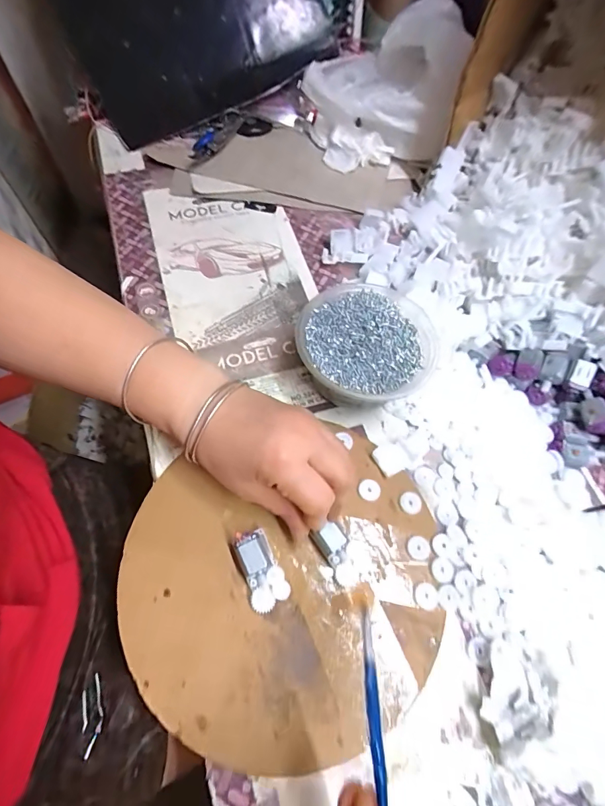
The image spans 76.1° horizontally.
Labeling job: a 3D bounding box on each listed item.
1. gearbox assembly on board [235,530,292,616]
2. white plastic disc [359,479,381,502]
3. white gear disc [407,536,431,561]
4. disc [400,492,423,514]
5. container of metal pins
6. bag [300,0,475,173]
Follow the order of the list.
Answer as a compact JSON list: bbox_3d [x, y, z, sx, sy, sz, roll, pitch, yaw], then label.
[{"bbox_3d":[-0.029,0.115,0.269,0.026,0.013,0.053,-21,82,-12],"label":"gearbox assembly on board"},{"bbox_3d":[0.053,0.069,0.306,0.017,0.004,0.017,1,65,-3],"label":"white plastic disc"},{"bbox_3d":[0.087,0.108,0.288,0.017,0.004,0.016,1,65,-3],"label":"white gear disc"},{"bbox_3d":[0.086,0.078,0.303,0.018,0.004,0.017,1,65,-3],"label":"disc"},{"bbox_3d":[0.053,-0.044,0.331,0.108,0.052,0.106,1,65,-3],"label":"container of metal pins"},{"bbox_3d":[0.095,-0.379,0.461,0.176,0.107,0.183,15,65,4],"label":"bag"}]

